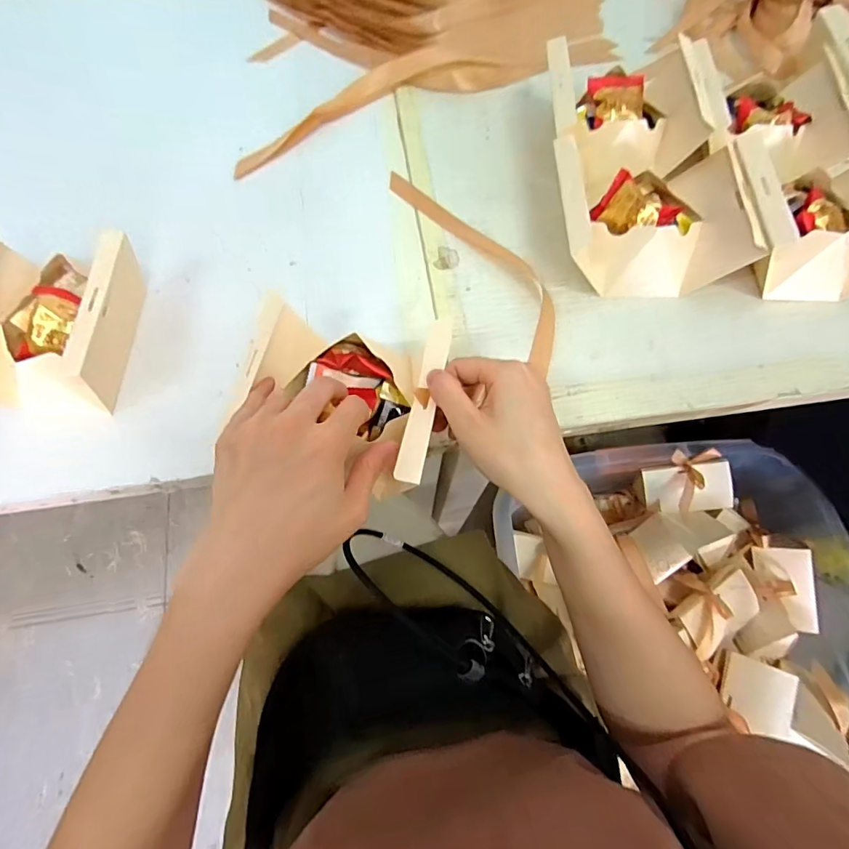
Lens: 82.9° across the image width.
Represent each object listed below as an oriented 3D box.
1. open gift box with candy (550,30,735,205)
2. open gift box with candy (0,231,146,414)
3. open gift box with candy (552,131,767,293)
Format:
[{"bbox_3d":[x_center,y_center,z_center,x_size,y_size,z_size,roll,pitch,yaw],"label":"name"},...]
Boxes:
[{"bbox_3d":[0.192,-0.297,0.470,0.162,0.070,0.159,-10,70,-5],"label":"open gift box with candy"},{"bbox_3d":[-0.288,-0.076,0.380,0.112,0.072,0.127,1,69,-1],"label":"open gift box with candy"},{"bbox_3d":[0.196,-0.185,0.433,0.156,0.065,0.123,-2,69,-2],"label":"open gift box with candy"}]

